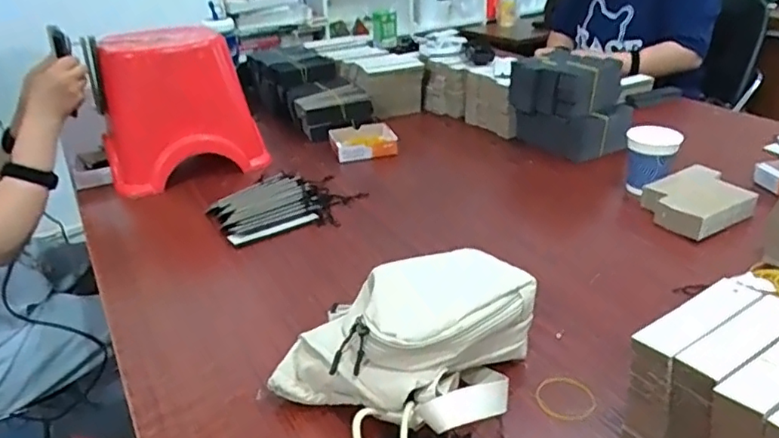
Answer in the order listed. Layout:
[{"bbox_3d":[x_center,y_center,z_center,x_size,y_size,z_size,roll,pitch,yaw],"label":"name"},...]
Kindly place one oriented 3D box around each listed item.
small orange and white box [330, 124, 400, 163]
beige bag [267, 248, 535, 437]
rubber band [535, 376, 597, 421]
[{"bbox_3d":[-0.050,-0.146,1.102,0.111,0.031,0.120,-10,28,-11],"label":"small orange and white box"},{"bbox_3d":[0.021,0.115,0.512,0.234,0.095,0.185,-24,33,-33],"label":"beige bag"},{"bbox_3d":[0.156,0.159,0.517,0.052,0.004,0.050,-3,28,2],"label":"rubber band"}]

